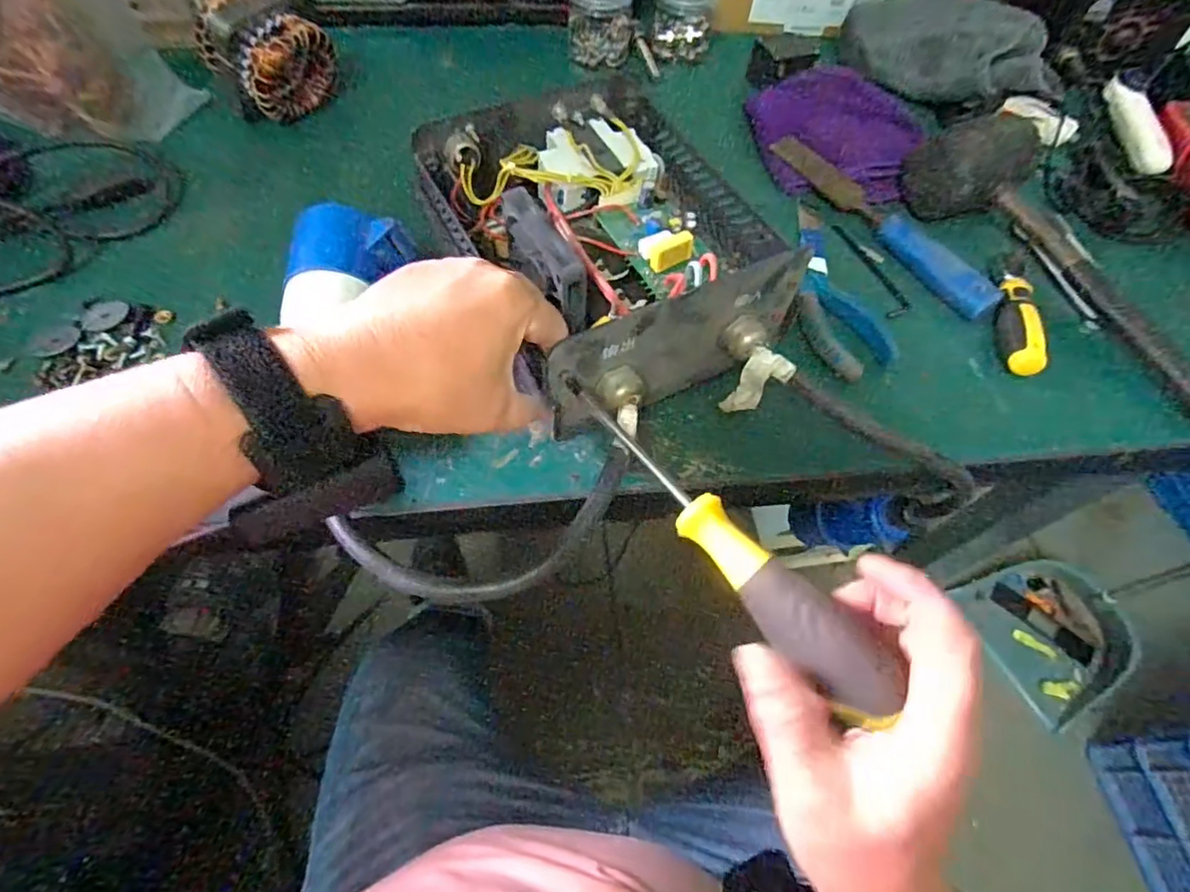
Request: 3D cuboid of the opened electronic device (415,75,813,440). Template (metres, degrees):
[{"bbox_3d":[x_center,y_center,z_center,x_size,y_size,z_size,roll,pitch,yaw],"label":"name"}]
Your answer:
[{"bbox_3d":[0.010,-0.130,0.383,0.166,0.078,0.227,-22,64,-16],"label":"opened electronic device"}]

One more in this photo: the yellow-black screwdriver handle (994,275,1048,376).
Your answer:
[{"bbox_3d":[0.310,-0.091,0.425,0.023,0.023,0.089,16,60,6],"label":"yellow-black screwdriver handle"}]

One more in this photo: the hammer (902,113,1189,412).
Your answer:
[{"bbox_3d":[0.365,-0.150,0.432,0.105,0.052,0.289,-25,65,-17],"label":"hammer"}]

